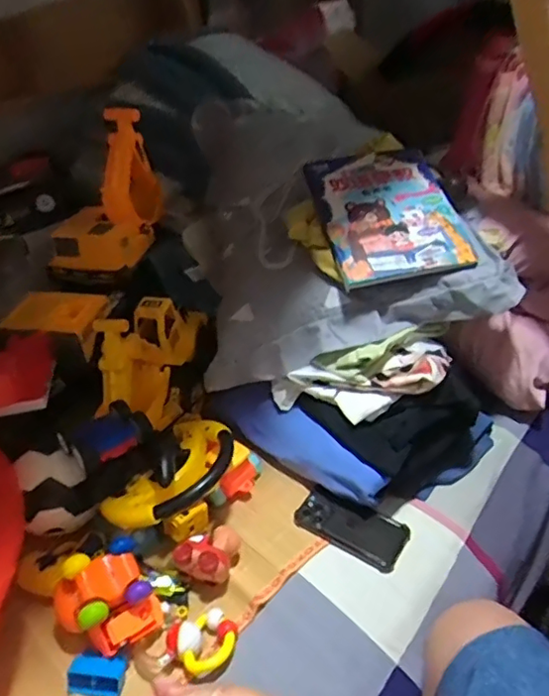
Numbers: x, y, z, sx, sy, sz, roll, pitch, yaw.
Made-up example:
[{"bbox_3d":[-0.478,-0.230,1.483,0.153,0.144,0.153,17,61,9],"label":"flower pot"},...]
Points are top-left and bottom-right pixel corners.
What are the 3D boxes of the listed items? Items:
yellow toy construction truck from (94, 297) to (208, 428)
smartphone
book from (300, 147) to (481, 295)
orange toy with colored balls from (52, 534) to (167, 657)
[{"bbox_3d":[-0.195,-0.001,0.913,0.105,0.144,0.273,1,37,5],"label":"yellow toy construction truck"},{"bbox_3d":[0.102,0.237,0.774,0.145,0.021,0.069,19,42,27],"label":"smartphone"},{"bbox_3d":[0.172,-0.215,0.873,0.197,0.027,0.301,-6,49,-9],"label":"book"},{"bbox_3d":[-0.194,0.291,0.664,0.102,0.088,0.091,-26,43,-27],"label":"orange toy with colored balls"}]

